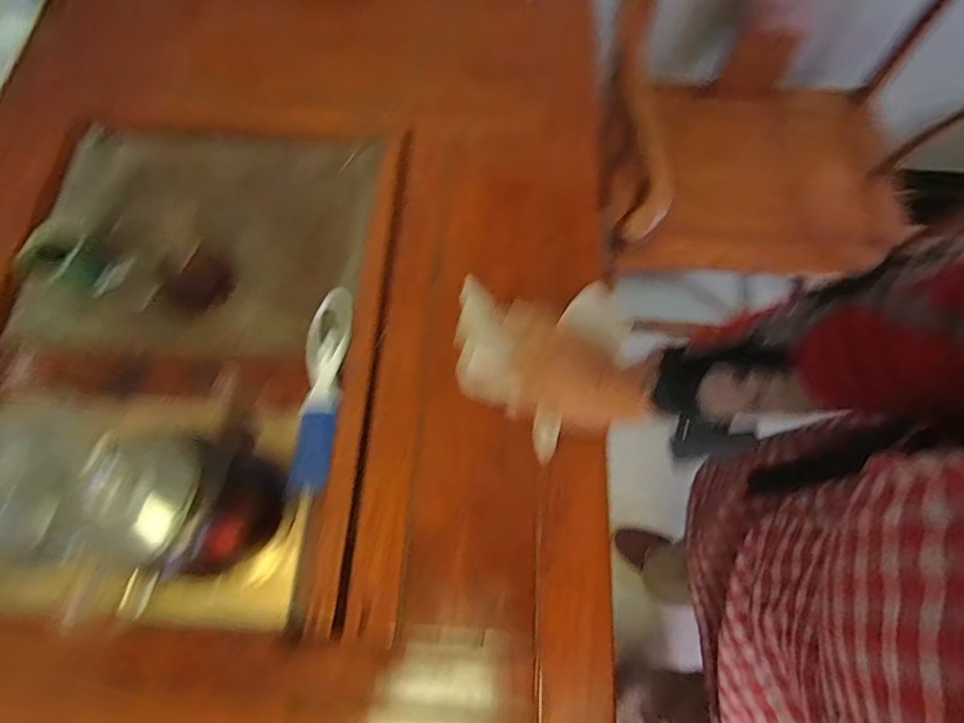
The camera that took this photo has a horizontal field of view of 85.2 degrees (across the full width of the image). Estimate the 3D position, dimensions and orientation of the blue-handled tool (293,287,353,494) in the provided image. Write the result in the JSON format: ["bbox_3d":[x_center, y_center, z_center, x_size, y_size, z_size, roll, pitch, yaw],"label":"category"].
[{"bbox_3d":[-0.172,0.021,0.561,0.045,0.016,0.228,1,70,1],"label":"blue-handled tool"}]

